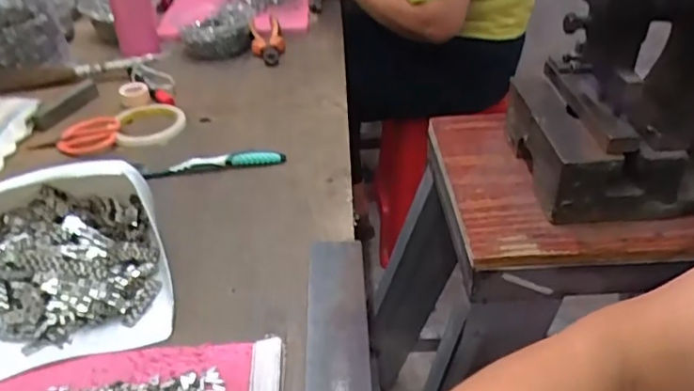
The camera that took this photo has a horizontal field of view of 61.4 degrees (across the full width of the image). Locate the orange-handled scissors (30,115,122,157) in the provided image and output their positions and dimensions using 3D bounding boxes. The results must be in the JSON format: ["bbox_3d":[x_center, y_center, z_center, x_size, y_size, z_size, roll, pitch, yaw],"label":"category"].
[{"bbox_3d":[-0.345,-0.073,0.744,0.108,0.023,0.057,-10,37,-13],"label":"orange-handled scissors"}]

